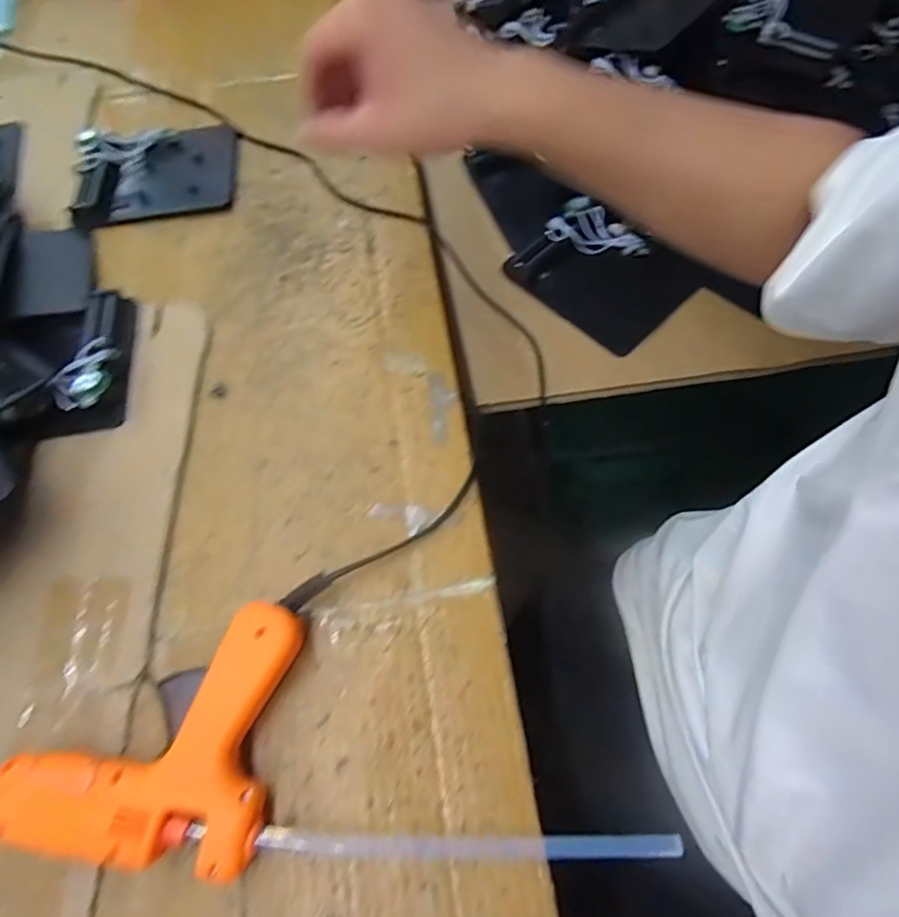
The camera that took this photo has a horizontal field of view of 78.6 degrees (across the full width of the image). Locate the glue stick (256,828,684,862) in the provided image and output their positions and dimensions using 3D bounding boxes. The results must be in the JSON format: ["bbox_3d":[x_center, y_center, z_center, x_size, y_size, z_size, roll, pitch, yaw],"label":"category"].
[{"bbox_3d":[0.011,0.174,0.246,0.187,0.010,0.010,0,61,1],"label":"glue stick"}]

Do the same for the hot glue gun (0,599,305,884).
[{"bbox_3d":[-0.143,0.123,0.265,0.128,0.028,0.110,6,61,5],"label":"hot glue gun"}]

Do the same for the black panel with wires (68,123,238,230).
[{"bbox_3d":[-0.249,-0.246,0.465,0.126,0.020,0.112,-8,61,-3],"label":"black panel with wires"}]

